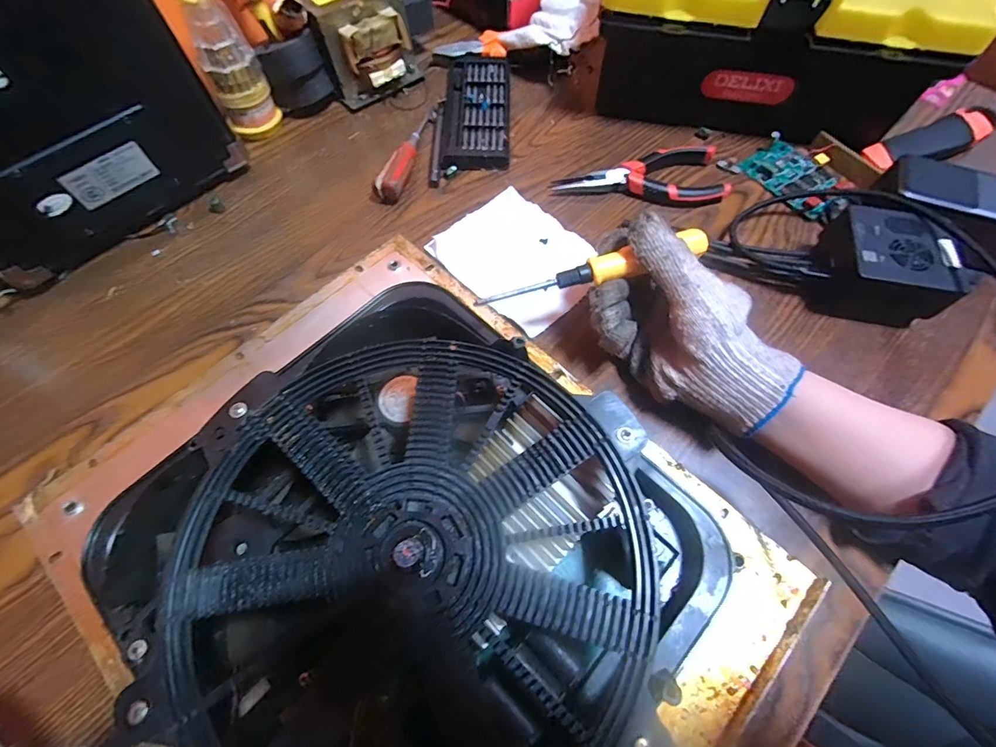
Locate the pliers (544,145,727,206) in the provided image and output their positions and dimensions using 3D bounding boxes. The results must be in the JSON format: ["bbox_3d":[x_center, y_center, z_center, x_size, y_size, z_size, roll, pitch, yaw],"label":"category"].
[{"bbox_3d":[0.128,-0.182,0.405,0.154,0.017,0.060,-2,65,-2],"label":"pliers"}]

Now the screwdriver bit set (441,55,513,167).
[{"bbox_3d":[-0.021,-0.268,0.447,0.066,0.014,0.158,0,65,0],"label":"screwdriver bit set"}]

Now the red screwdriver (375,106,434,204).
[{"bbox_3d":[-0.085,-0.215,0.419,0.022,0.025,0.128,11,66,4],"label":"red screwdriver"}]

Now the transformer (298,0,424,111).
[{"bbox_3d":[-0.134,-0.334,0.441,0.094,0.081,0.076,-30,69,-13],"label":"transformer"}]

